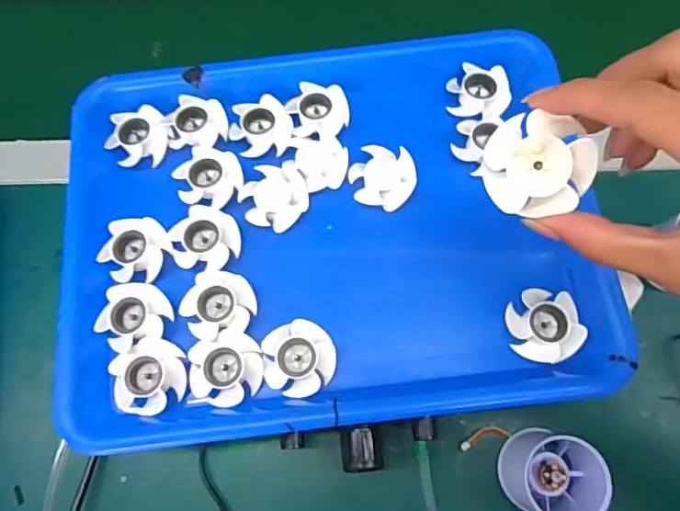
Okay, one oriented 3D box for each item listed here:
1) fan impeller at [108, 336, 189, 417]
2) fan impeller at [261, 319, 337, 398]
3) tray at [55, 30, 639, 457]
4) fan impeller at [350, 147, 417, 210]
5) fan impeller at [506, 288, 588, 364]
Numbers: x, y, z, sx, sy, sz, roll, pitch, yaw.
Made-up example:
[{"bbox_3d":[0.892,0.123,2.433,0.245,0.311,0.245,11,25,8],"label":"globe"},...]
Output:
[{"bbox_3d":[-0.115,0.074,0.311,0.042,0.015,0.042,-7,71,0],"label":"fan impeller"},{"bbox_3d":[-0.025,0.063,0.312,0.043,0.021,0.043,-1,71,2],"label":"fan impeller"},{"bbox_3d":[-0.009,-0.018,0.337,0.324,0.032,0.248,-7,71,0],"label":"tray"},{"bbox_3d":[0.030,-0.053,0.350,0.042,0.018,0.039,-1,71,2],"label":"fan impeller"},{"bbox_3d":[0.124,0.043,0.313,0.042,0.021,0.042,-1,71,2],"label":"fan impeller"}]

